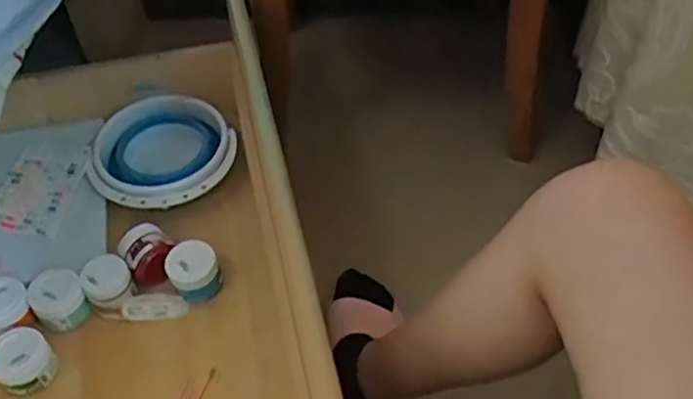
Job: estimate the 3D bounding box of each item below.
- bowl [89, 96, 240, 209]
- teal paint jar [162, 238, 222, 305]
[{"bbox_3d":[-0.257,-0.063,0.942,0.200,0.045,0.165,-21,52,-17],"label":"bowl"},{"bbox_3d":[-0.190,0.091,0.839,0.062,0.061,0.055,-21,52,-16],"label":"teal paint jar"}]

